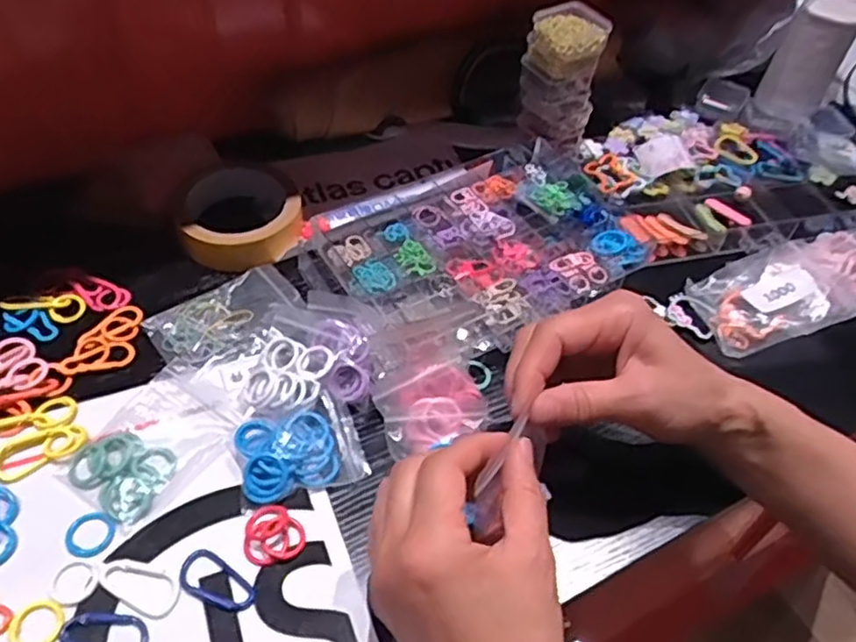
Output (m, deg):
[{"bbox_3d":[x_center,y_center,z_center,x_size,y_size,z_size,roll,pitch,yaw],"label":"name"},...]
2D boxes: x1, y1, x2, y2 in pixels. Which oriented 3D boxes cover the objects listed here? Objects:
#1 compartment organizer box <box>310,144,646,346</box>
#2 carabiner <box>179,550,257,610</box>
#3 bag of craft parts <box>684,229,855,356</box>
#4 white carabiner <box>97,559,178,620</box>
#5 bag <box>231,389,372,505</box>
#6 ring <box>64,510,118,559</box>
[{"bbox_3d":[0.048,-0.058,0.518,0.231,0.034,0.151,-19,55,-20],"label":"compartment organizer box"},{"bbox_3d":[-0.113,0.140,0.374,0.044,0.004,0.023,25,52,14],"label":"carabiner"},{"bbox_3d":[0.282,-0.028,0.524,0.168,0.022,0.075,-17,54,-18],"label":"bag of craft parts"},{"bbox_3d":[-0.154,0.139,0.371,0.047,0.004,0.023,27,53,16],"label":"white carabiner"},{"bbox_3d":[-0.079,0.077,0.420,0.069,0.017,0.055,-14,53,-17],"label":"bag"},{"bbox_3d":[-0.187,0.118,0.385,0.025,0.004,0.025,3,50,-3],"label":"ring"}]

